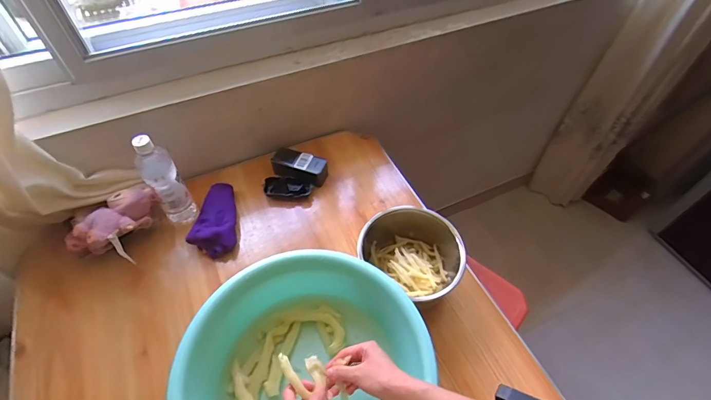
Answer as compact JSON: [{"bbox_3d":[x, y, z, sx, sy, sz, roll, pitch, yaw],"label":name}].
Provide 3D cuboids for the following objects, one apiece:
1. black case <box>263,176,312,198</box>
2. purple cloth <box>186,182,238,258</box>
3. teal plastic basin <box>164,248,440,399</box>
[{"bbox_3d":[-0.159,-0.027,0.876,0.113,0.026,0.047,2,53,0],"label":"black case"},{"bbox_3d":[-0.305,0.039,0.807,0.091,0.048,0.174,-4,54,-5],"label":"purple cloth"},{"bbox_3d":[-0.069,0.281,0.583,0.338,0.136,0.350,1,53,-1],"label":"teal plastic basin"}]

